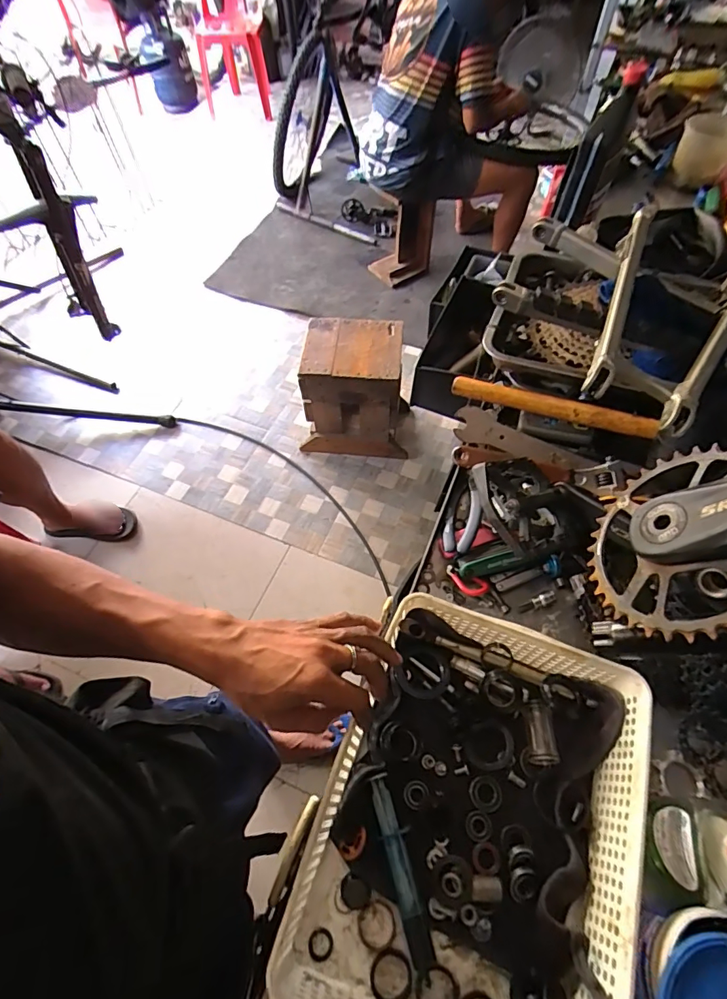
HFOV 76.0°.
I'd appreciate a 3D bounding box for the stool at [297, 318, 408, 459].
[{"bbox_3d":[-0.024,-0.365,1.596,0.346,0.412,0.255,4,59,2],"label":"stool"}]

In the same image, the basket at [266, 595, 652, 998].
[{"bbox_3d":[0.099,0.278,0.415,0.246,0.081,0.321,18,61,11],"label":"basket"}]

